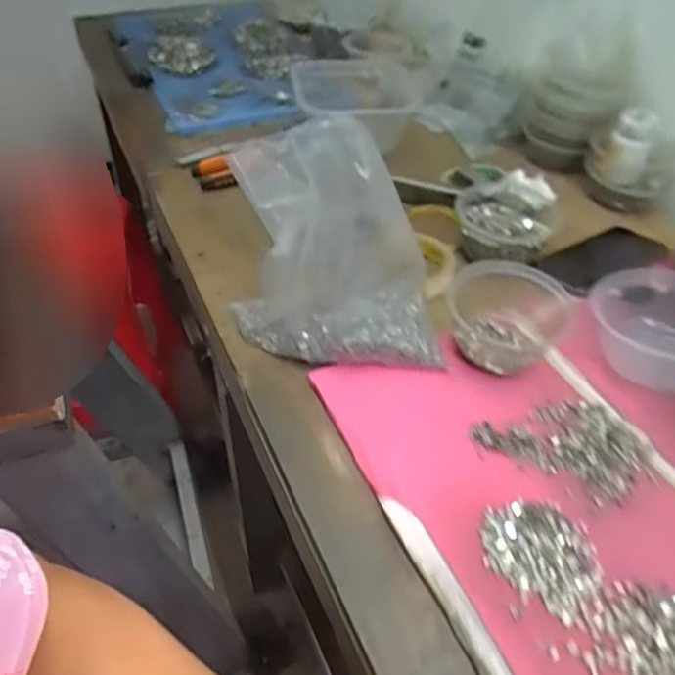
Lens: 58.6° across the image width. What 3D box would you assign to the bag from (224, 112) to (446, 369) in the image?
[{"bbox_3d":[0.003,-0.080,0.543,0.198,0.183,0.120,7,46,4],"label":"bag"}]

